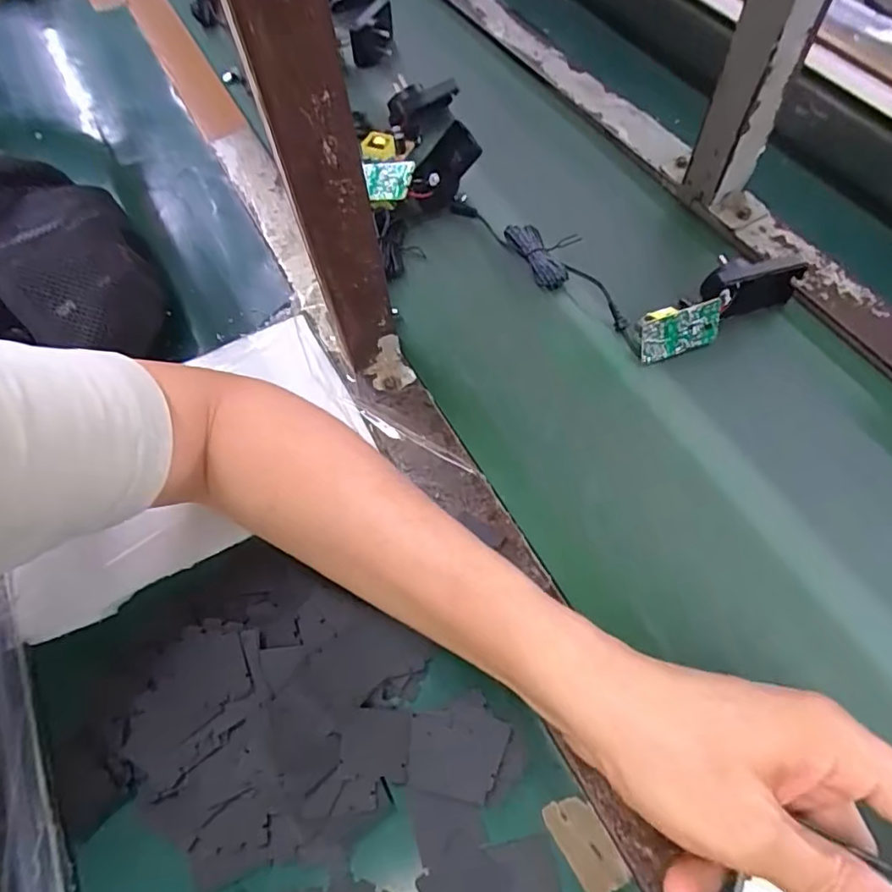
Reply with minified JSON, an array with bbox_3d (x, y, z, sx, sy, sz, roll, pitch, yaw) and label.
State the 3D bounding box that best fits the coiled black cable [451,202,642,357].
[{"bbox_3d":[0.087,-0.160,0.488,0.044,0.018,0.214,-35,65,-15],"label":"coiled black cable"}]

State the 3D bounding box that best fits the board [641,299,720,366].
[{"bbox_3d":[0.174,-0.086,0.435,0.061,0.040,0.011,-17,42,-5],"label":"board"}]

